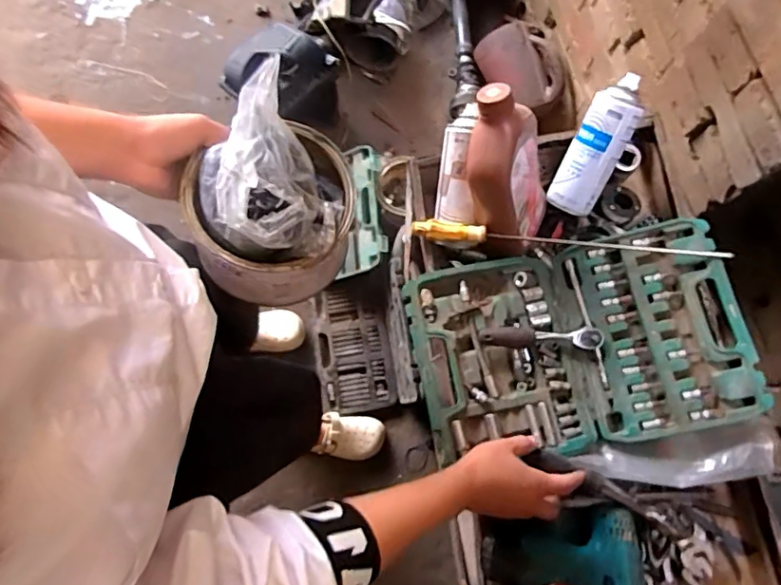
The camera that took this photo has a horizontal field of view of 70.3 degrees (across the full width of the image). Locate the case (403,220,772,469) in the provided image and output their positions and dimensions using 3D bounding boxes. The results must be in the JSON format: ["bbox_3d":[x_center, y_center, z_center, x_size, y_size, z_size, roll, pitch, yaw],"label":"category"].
[{"bbox_3d":[0.224,0.062,0.680,0.375,0.059,0.239,-10,80,-2],"label":"case"}]

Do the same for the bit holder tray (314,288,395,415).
[{"bbox_3d":[-0.102,0.149,1.430,0.177,0.020,0.313,-9,80,-1],"label":"bit holder tray"}]

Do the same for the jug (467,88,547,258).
[{"bbox_3d":[0.136,-0.144,0.697,0.081,0.220,0.137,19,67,37],"label":"jug"}]

